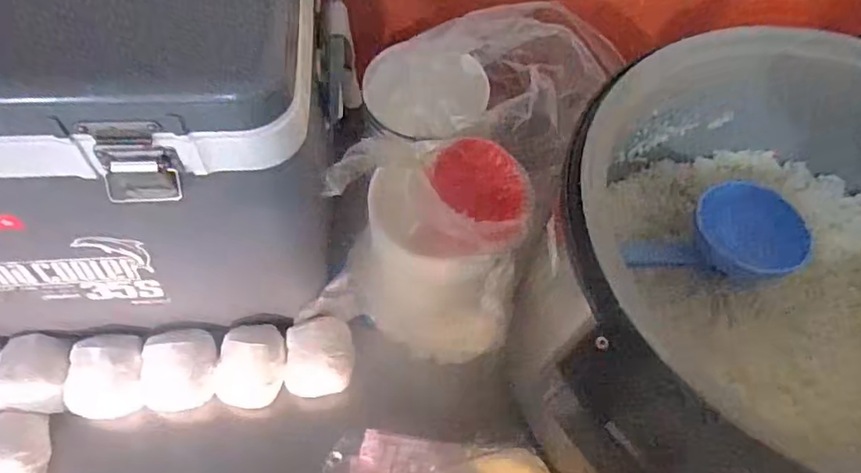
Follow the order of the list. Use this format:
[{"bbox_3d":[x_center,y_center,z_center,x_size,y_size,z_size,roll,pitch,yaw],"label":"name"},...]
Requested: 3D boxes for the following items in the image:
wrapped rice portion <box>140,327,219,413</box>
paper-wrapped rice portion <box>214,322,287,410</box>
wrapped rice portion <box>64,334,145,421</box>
[{"bbox_3d":[-0.257,0.135,0.618,0.073,0.057,0.074,6,58,1],"label":"wrapped rice portion"},{"bbox_3d":[-0.183,0.128,0.617,0.065,0.061,0.079,8,58,3],"label":"paper-wrapped rice portion"},{"bbox_3d":[-0.327,0.142,0.609,0.062,0.055,0.073,4,58,0],"label":"wrapped rice portion"}]

